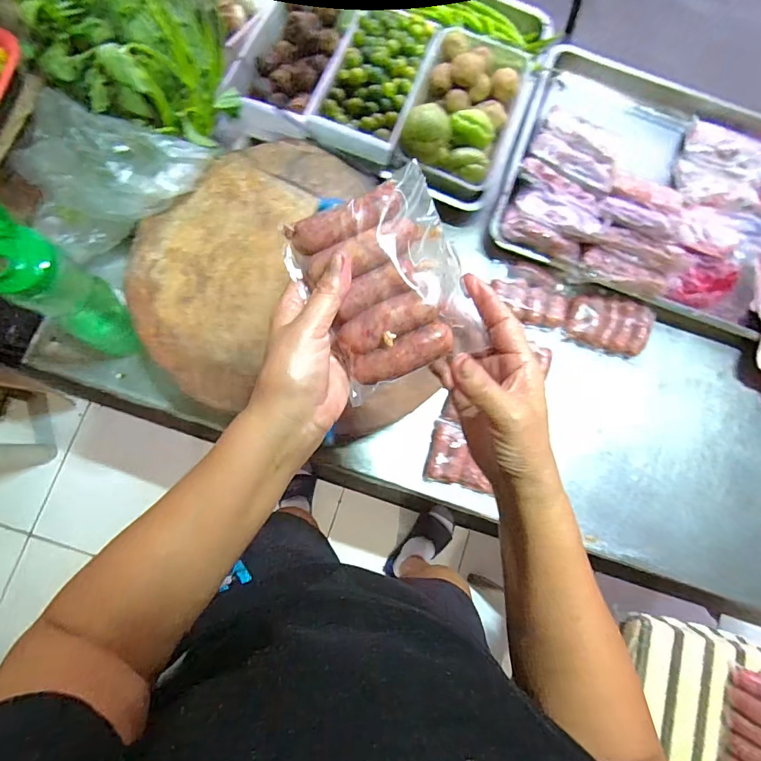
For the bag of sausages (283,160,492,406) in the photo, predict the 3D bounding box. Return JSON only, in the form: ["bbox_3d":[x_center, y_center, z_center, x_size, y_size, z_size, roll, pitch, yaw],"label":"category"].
[{"bbox_3d":[0.005,-0.070,0.320,0.112,0.038,0.130,-26,85,-7],"label":"bag of sausages"}]

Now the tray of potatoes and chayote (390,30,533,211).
[{"bbox_3d":[0.134,-0.429,0.691,0.166,0.094,0.262,18,81,-1],"label":"tray of potatoes and chayote"}]

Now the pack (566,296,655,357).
[{"bbox_3d":[0.369,-0.094,0.709,0.132,0.022,0.087,14,82,-2],"label":"pack"}]

